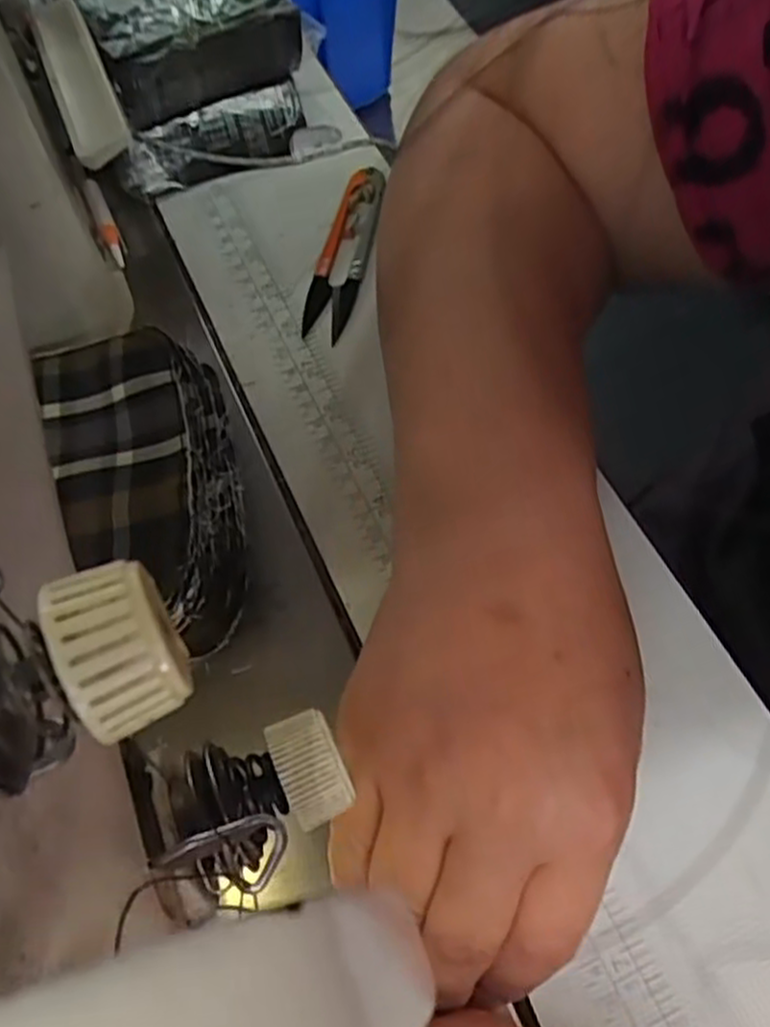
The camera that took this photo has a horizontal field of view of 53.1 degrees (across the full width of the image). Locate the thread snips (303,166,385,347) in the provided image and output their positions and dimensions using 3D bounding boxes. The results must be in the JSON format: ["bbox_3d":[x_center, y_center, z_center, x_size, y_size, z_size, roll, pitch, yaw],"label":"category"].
[{"bbox_3d":[-0.020,-0.126,0.366,0.024,0.012,0.093,7,62,6],"label":"thread snips"}]

